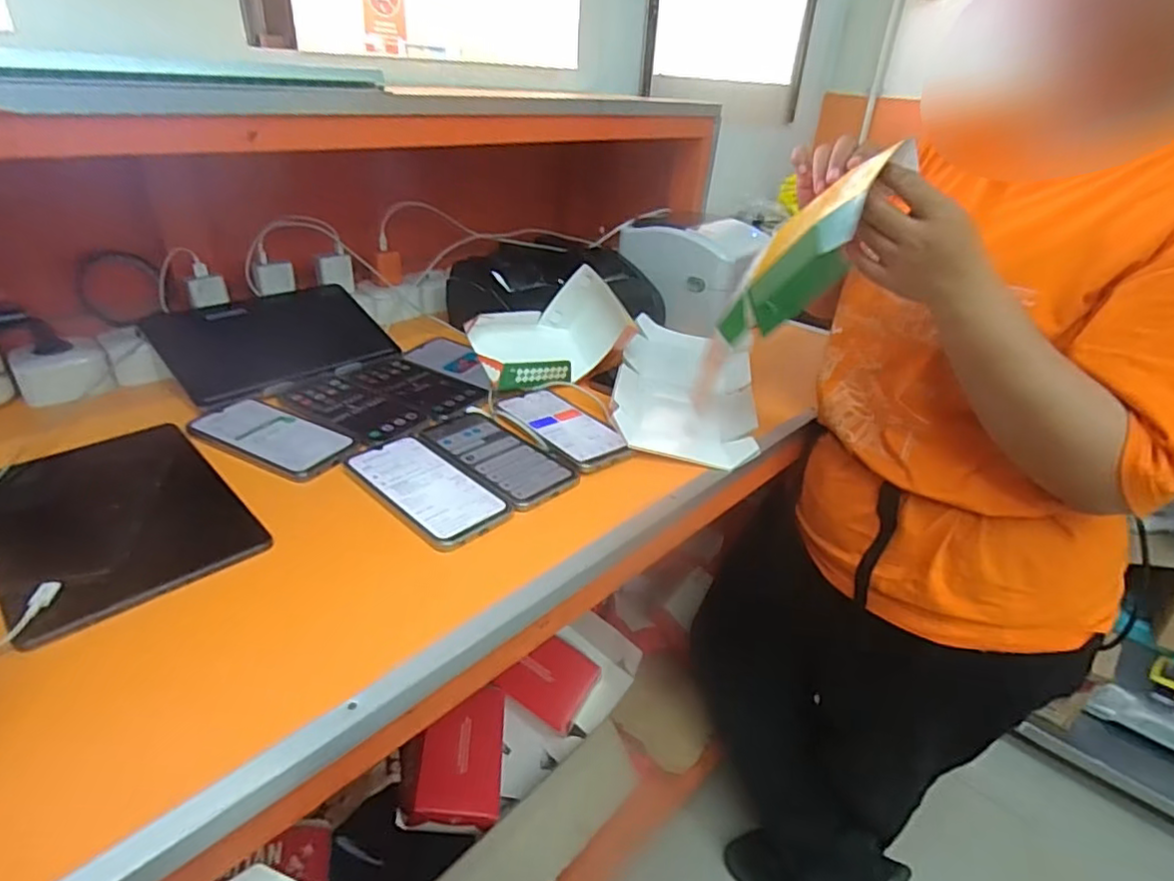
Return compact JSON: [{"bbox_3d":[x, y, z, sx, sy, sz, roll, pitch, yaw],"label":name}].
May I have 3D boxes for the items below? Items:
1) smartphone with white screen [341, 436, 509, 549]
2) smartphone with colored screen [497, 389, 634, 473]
[{"bbox_3d":[-0.152,0.041,0.576,0.176,0.006,0.078,28,38,36],"label":"smartphone with white screen"},{"bbox_3d":[-0.030,-0.022,0.690,0.081,0.012,0.182,-17,36,-32],"label":"smartphone with colored screen"}]

